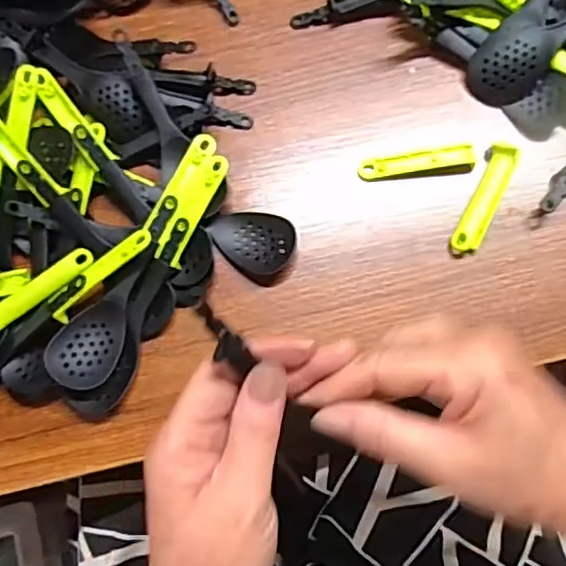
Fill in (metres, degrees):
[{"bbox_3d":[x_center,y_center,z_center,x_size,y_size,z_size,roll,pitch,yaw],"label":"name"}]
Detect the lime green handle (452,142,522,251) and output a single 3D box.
[{"bbox_3d":[0.132,-0.056,0.394,0.018,0.009,0.078,24,80,7],"label":"lime green handle"}]

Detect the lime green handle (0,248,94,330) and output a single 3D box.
[{"bbox_3d":[-0.154,0.003,0.380,0.075,0.014,0.018,-36,80,-5],"label":"lime green handle"}]

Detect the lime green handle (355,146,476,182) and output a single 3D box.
[{"bbox_3d":[0.089,-0.080,0.404,0.075,0.006,0.018,-5,78,1],"label":"lime green handle"}]

